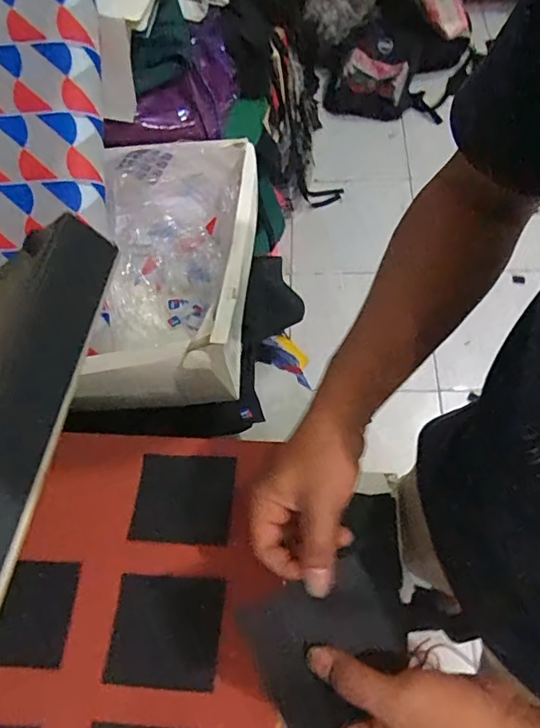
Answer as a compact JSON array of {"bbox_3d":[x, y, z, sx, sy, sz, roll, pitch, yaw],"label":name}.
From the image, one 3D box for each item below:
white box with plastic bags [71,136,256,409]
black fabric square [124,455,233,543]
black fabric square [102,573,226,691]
[{"bbox_3d":[-0.142,-0.154,0.742,0.234,0.127,0.428,0,61,3],"label":"white box with plastic bags"},{"bbox_3d":[-0.088,0.136,0.530,0.096,0.004,0.086,2,65,3],"label":"black fabric square"},{"bbox_3d":[-0.094,0.241,0.475,0.098,0.004,0.090,2,61,4],"label":"black fabric square"}]

